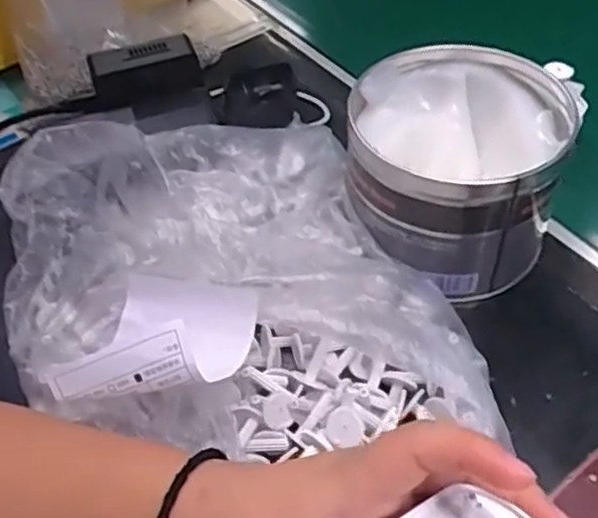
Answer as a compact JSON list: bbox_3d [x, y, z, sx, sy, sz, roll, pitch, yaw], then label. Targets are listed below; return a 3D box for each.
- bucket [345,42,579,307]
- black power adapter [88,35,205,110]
[{"bbox_3d":[0.095,-0.053,0.431,0.123,0.097,0.125,-2,49,2],"label":"bucket"},{"bbox_3d":[-0.113,-0.138,0.509,0.078,0.032,0.031,-8,50,-3],"label":"black power adapter"}]

